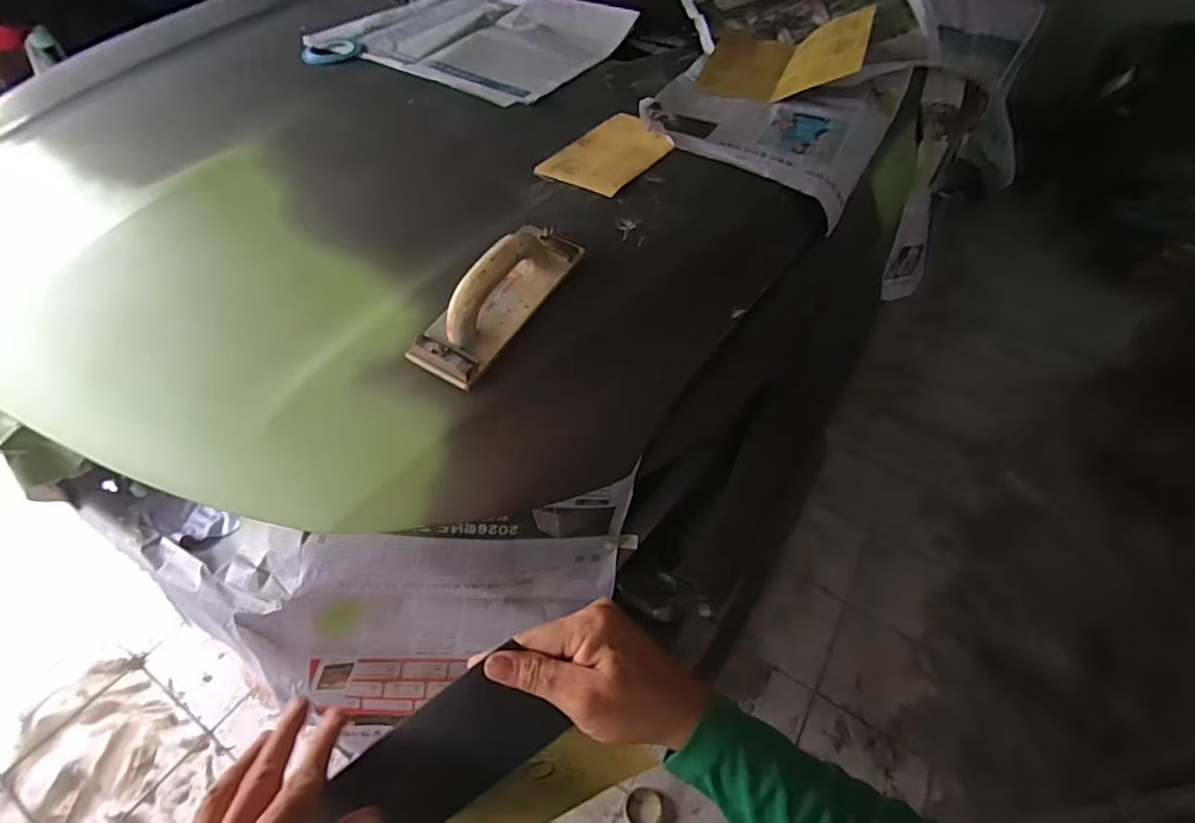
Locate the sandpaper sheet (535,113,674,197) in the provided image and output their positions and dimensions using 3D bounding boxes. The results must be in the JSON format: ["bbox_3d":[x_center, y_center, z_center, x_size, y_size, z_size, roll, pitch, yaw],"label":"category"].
[{"bbox_3d":[0.021,-0.382,0.822,0.132,0.006,0.211,27,56,21],"label":"sandpaper sheet"}]

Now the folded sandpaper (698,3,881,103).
[{"bbox_3d":[0.343,-0.644,1.015,0.272,0.045,0.246,2,53,26],"label":"folded sandpaper"}]

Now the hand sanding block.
[{"bbox_3d":[-0.105,-0.134,0.594,0.079,0.075,0.226,27,63,21],"label":"hand sanding block"}]

